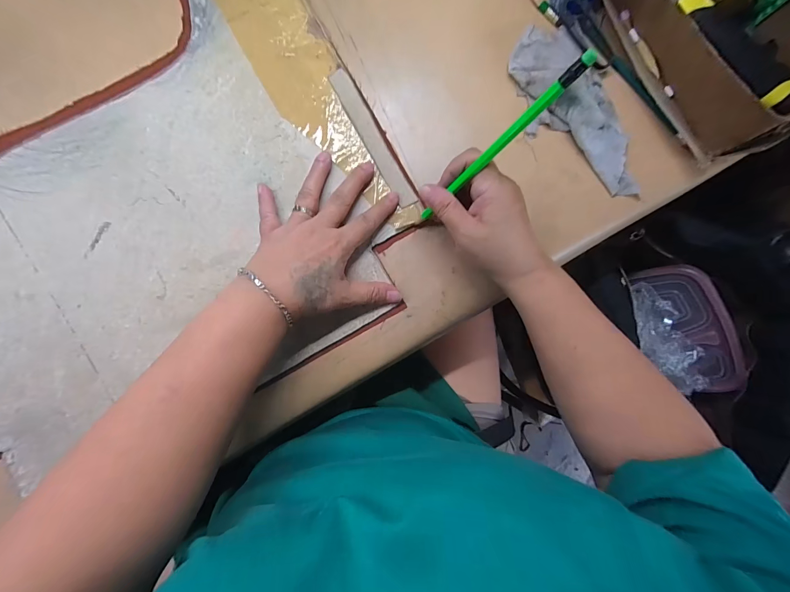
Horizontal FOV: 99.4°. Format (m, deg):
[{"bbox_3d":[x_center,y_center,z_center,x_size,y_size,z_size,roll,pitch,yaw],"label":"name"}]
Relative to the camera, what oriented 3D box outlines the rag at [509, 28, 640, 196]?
[{"bbox_3d":[0.166,-0.168,0.308,0.085,0.021,0.164,-15,90,-5],"label":"rag"}]

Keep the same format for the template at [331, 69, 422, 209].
[{"bbox_3d":[-0.019,-0.141,0.302,0.020,0.004,0.133,-30,91,-5],"label":"template"}]

